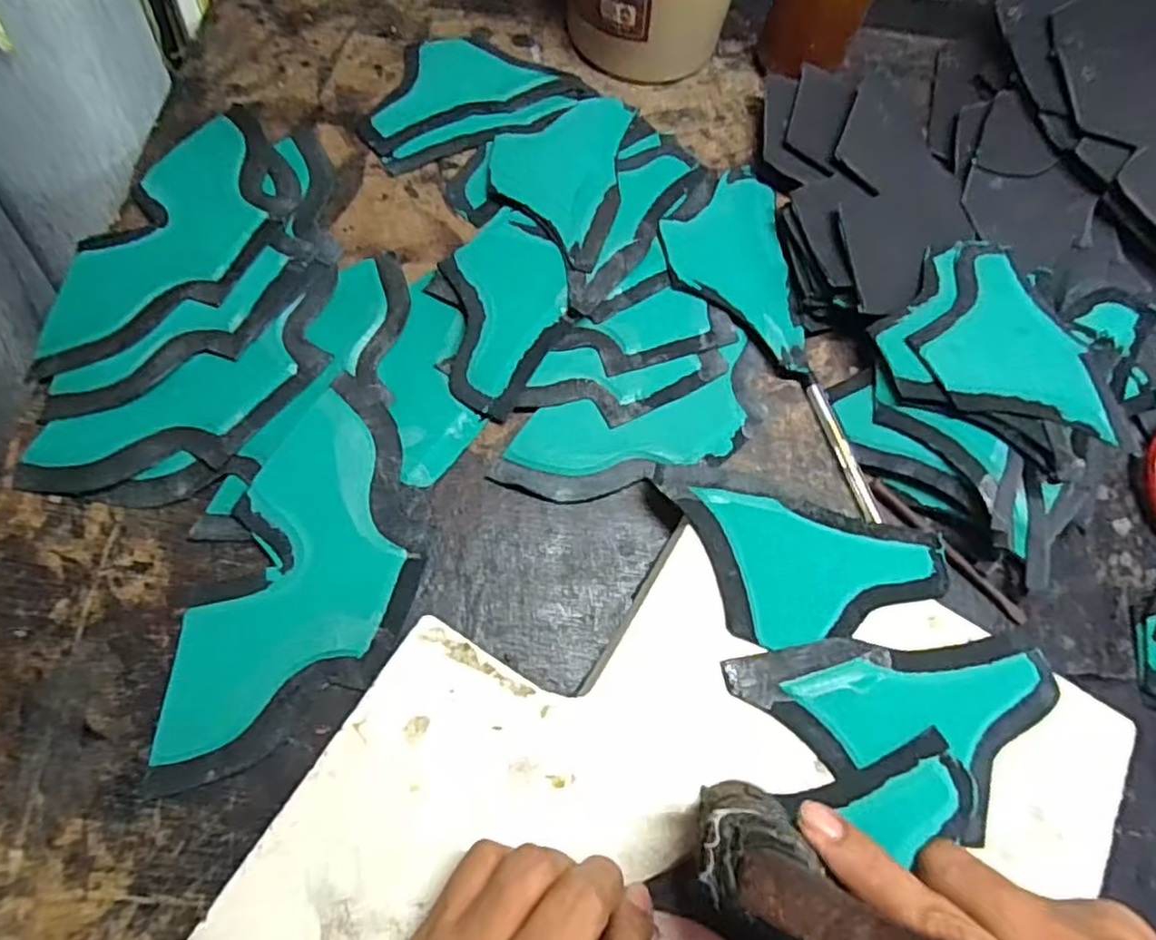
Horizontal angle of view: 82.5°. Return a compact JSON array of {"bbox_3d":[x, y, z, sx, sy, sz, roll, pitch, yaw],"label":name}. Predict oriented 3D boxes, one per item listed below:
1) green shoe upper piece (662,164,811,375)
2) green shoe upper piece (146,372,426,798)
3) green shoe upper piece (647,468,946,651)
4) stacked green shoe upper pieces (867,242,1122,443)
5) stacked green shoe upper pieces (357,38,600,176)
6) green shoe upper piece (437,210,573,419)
[{"bbox_3d":[0.090,-0.127,0.395,0.076,0.016,0.148,0,68,-6],"label":"green shoe upper piece"},{"bbox_3d":[-0.129,0.042,0.307,0.100,0.007,0.180,-1,69,-6],"label":"green shoe upper piece"},{"bbox_3d":[0.105,0.047,0.313,0.143,0.007,0.076,16,65,-1],"label":"green shoe upper piece"},{"bbox_3d":[0.218,-0.077,0.360,0.100,0.011,0.124,4,61,13],"label":"stacked green shoe upper pieces"},{"bbox_3d":[-0.070,-0.252,0.428,0.147,0.014,0.101,-18,71,-13],"label":"stacked green shoe upper pieces"},{"bbox_3d":[-0.039,-0.092,0.366,0.066,0.011,0.125,-6,69,-8],"label":"green shoe upper piece"}]

